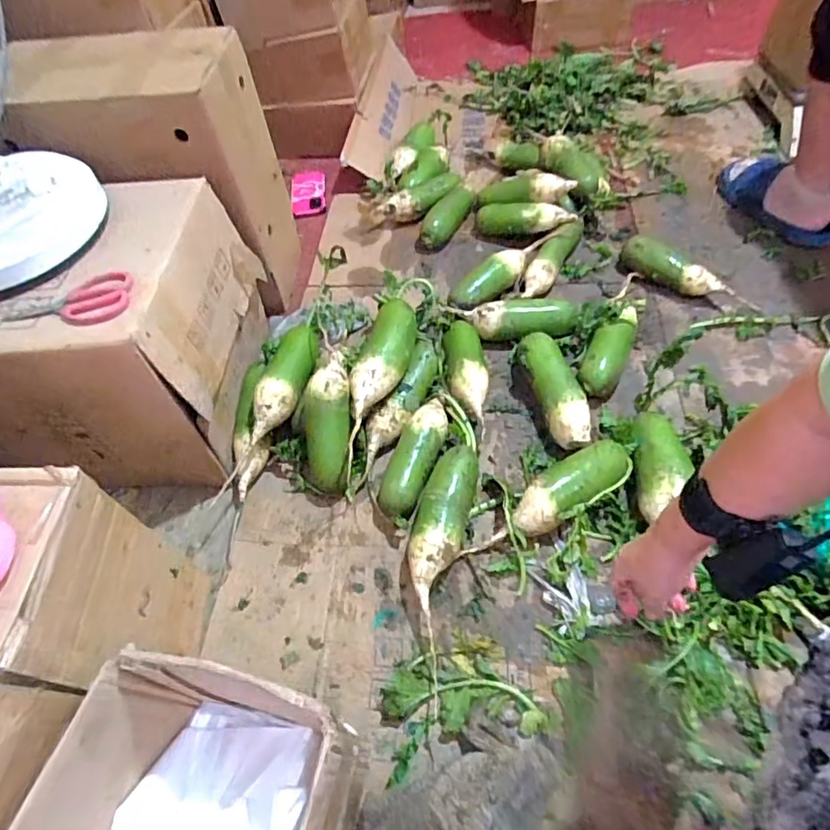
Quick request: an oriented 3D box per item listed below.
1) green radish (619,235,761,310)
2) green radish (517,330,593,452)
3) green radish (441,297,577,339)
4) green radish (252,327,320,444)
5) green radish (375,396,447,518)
[{"bbox_3d":[0.469,-0.244,0.915,0.235,0.063,0.063,31,63,24],"label":"green radish"},{"bbox_3d":[0.215,-0.036,0.815,0.068,0.056,0.211,-12,55,-3],"label":"green radish"},{"bbox_3d":[0.162,-0.163,0.901,0.224,0.055,0.067,-1,55,5],"label":"green radish"},{"bbox_3d":[-0.192,-0.051,0.807,0.061,0.067,0.207,4,55,8],"label":"green radish"},{"bbox_3d":[0.002,0.063,0.761,0.064,0.058,0.190,16,58,16],"label":"green radish"}]

